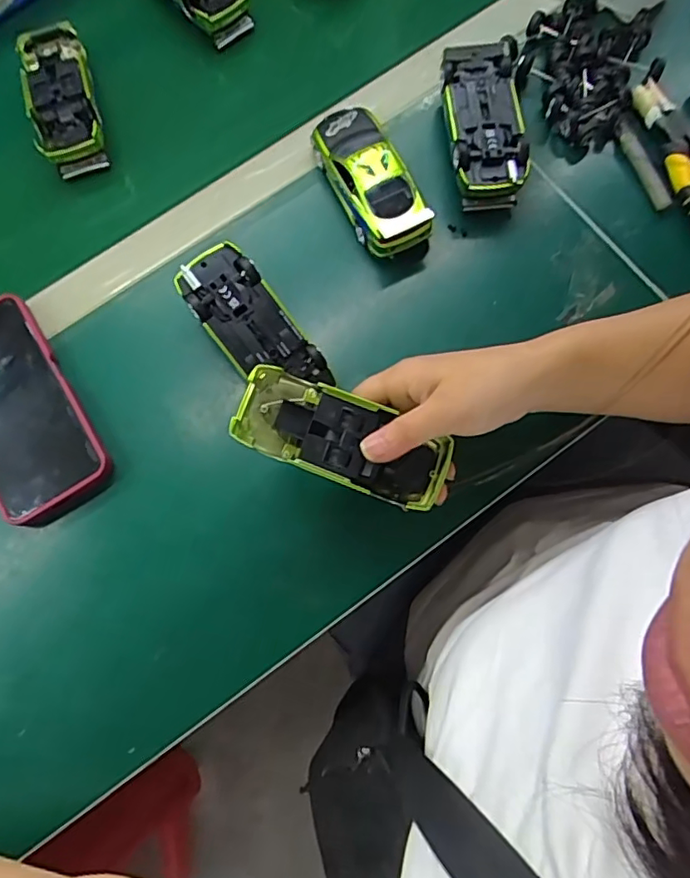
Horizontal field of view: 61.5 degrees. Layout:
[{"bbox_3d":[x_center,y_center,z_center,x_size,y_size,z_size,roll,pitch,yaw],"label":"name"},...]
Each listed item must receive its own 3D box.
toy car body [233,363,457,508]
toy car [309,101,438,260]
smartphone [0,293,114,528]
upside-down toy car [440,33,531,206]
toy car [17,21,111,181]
[{"bbox_3d":[-0.002,0.001,0.357,0.130,0.025,0.052,26,77,0],"label":"toy car body"},{"bbox_3d":[0.018,-0.200,0.445,0.054,0.044,0.125,-22,75,-4],"label":"toy car"},{"bbox_3d":[-0.237,-0.023,0.422,0.080,0.022,0.171,-32,76,-7],"label":"smartphone"},{"bbox_3d":[0.108,-0.249,0.454,0.063,0.044,0.142,-2,75,1],"label":"upside-down toy car"},{"bbox_3d":[-0.238,-0.288,0.490,0.055,0.033,0.130,-18,75,-4],"label":"toy car"}]

